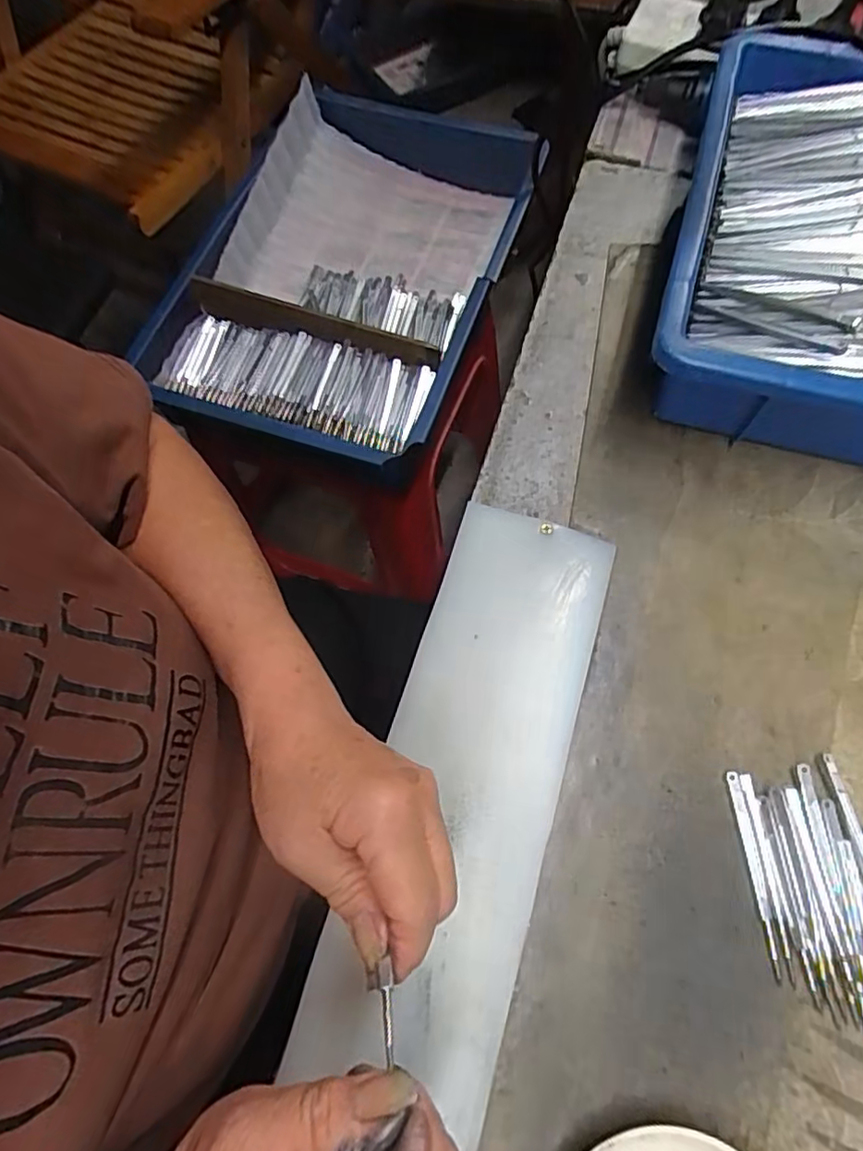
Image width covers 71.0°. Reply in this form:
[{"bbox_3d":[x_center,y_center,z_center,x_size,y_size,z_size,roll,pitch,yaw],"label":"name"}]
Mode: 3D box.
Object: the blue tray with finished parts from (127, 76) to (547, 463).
[{"bbox_3d":[-0.076,-0.300,0.618,0.270,0.084,0.405,20,71,10],"label":"blue tray with finished parts"}]

